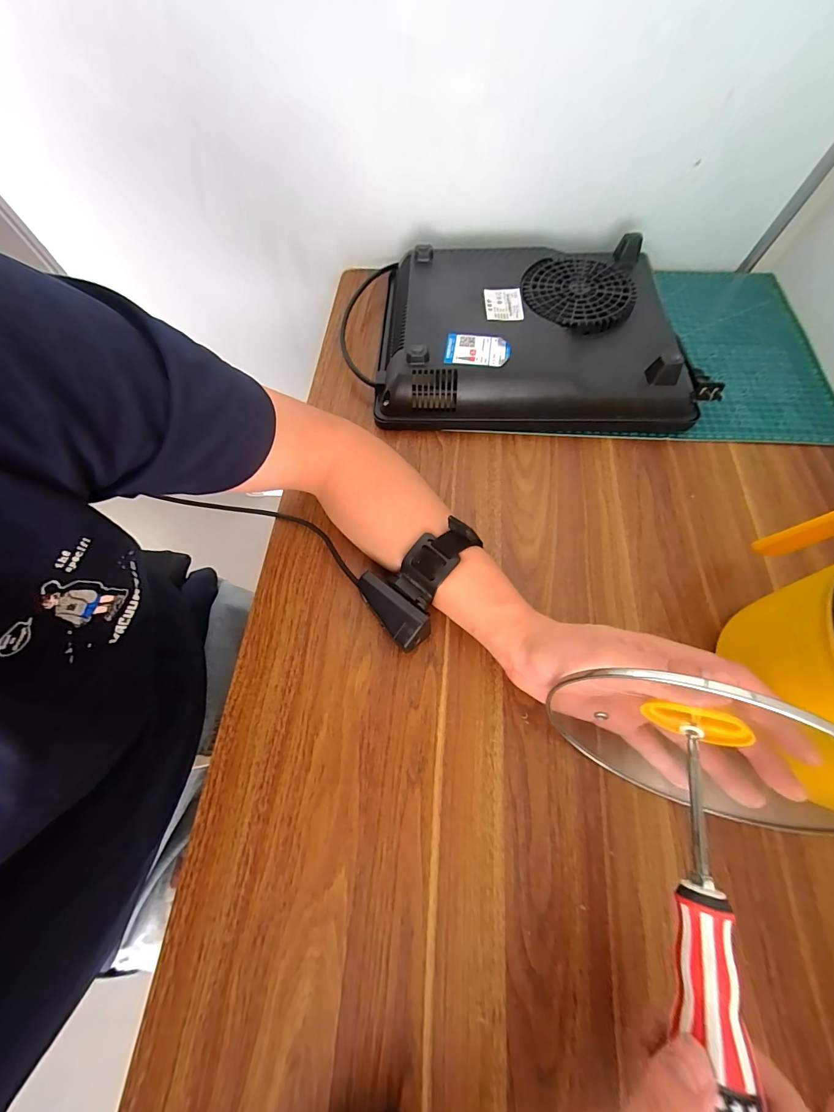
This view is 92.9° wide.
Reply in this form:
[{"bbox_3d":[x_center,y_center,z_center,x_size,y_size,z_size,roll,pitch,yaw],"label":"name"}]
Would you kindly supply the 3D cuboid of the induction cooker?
[{"bbox_3d":[0.131,-0.267,0.464,0.354,0.062,0.264,1,66,0],"label":"induction cooker"}]

